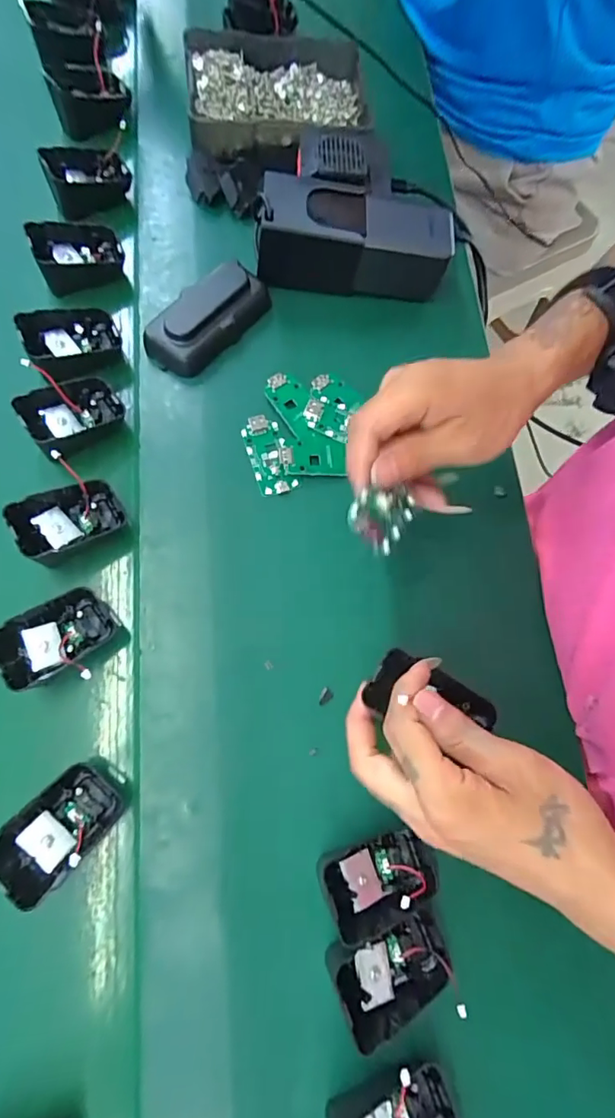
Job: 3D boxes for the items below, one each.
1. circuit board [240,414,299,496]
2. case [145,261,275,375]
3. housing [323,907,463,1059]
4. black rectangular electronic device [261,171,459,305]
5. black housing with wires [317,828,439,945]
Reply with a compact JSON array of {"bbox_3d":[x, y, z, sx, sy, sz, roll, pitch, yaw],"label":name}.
[{"bbox_3d":[-0.029,-0.081,0.381,0.031,0.004,0.064,-19,78,-6],"label":"circuit board"},{"bbox_3d":[-0.078,-0.194,0.395,0.051,0.028,0.106,34,78,6],"label":"case"},{"bbox_3d":[0.048,0.232,0.280,0.067,0.034,0.041,-11,78,-4],"label":"housing"},{"bbox_3d":[0.040,-0.263,0.407,0.153,0.056,0.061,0,77,-2],"label":"black rectangular electronic device"},{"bbox_3d":[0.043,0.186,0.292,0.067,0.039,0.036,-14,78,-5],"label":"black housing with wires"}]

